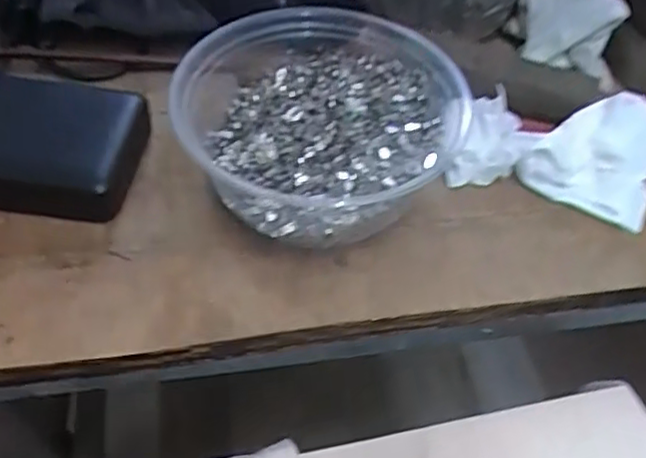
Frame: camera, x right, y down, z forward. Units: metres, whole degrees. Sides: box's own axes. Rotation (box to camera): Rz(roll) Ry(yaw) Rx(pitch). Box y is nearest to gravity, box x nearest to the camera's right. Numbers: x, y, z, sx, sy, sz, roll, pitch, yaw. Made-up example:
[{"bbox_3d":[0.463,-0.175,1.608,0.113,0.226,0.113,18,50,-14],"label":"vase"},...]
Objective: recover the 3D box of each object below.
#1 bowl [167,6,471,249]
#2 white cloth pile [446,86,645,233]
[{"bbox_3d":[0.000,-0.051,0.347,0.126,0.063,0.136,-25,54,-24],"label":"bowl"},{"bbox_3d":[0.120,-0.043,0.357,0.103,0.038,0.056,14,49,9],"label":"white cloth pile"}]

